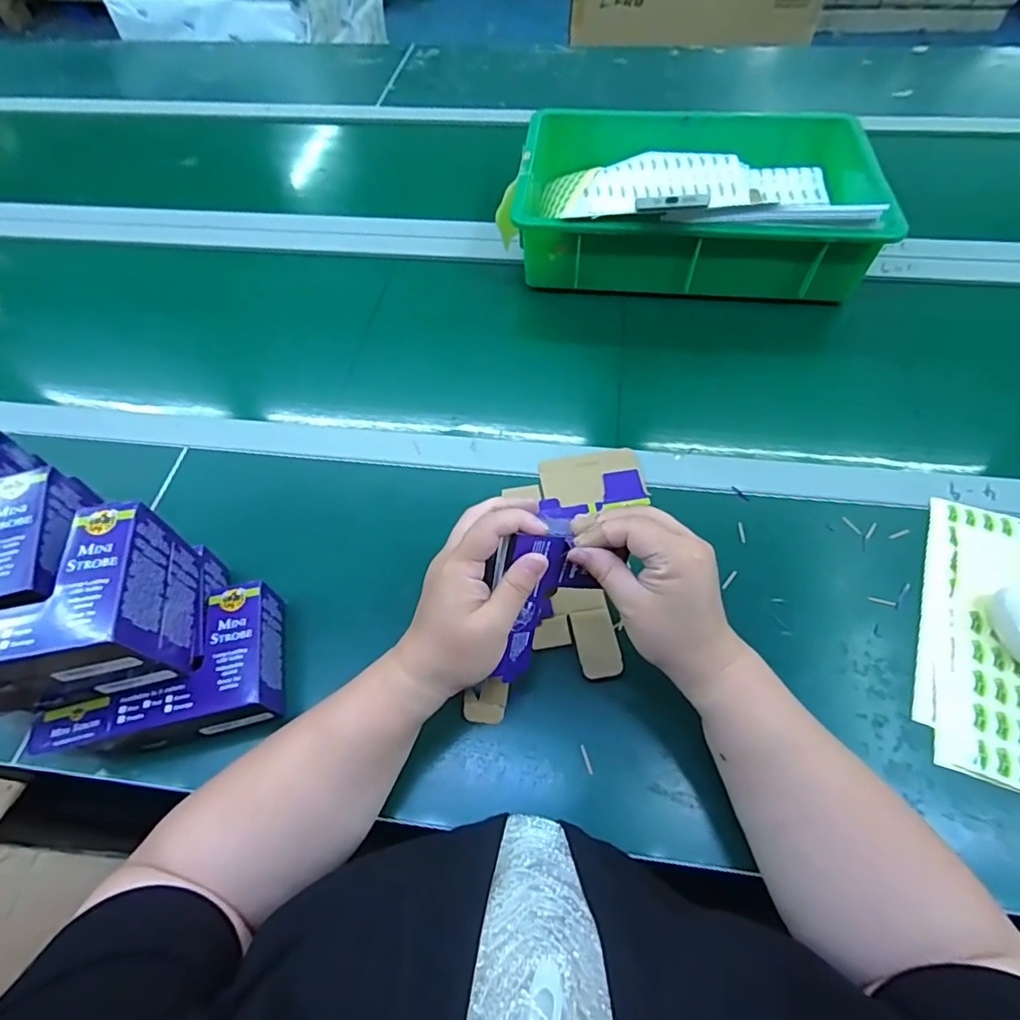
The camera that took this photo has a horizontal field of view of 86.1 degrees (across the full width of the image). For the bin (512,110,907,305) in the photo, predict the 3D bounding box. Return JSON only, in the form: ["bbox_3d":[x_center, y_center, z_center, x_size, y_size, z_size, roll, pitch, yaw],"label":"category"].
[{"bbox_3d":[0.210,-0.376,0.656,0.410,0.114,0.275,5,57,6],"label":"bin"}]

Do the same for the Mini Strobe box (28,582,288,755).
[{"bbox_3d":[-0.256,0.122,0.412,0.161,0.049,0.103,-10,57,-3],"label":"Mini Strobe box"}]

